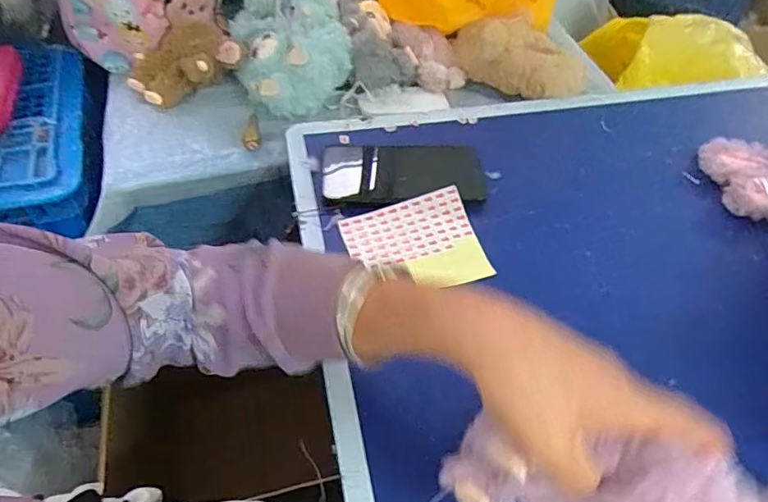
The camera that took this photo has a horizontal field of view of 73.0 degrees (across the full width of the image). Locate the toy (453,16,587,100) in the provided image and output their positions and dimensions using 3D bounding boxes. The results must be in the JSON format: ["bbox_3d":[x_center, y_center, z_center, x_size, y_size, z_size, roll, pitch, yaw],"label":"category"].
[{"bbox_3d":[0.172,-0.245,0.650,0.158,0.065,0.090,5,53,0],"label":"toy"}]

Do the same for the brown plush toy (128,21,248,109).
[{"bbox_3d":[-0.245,-0.229,0.636,0.129,0.056,0.088,-30,60,-23],"label":"brown plush toy"}]

